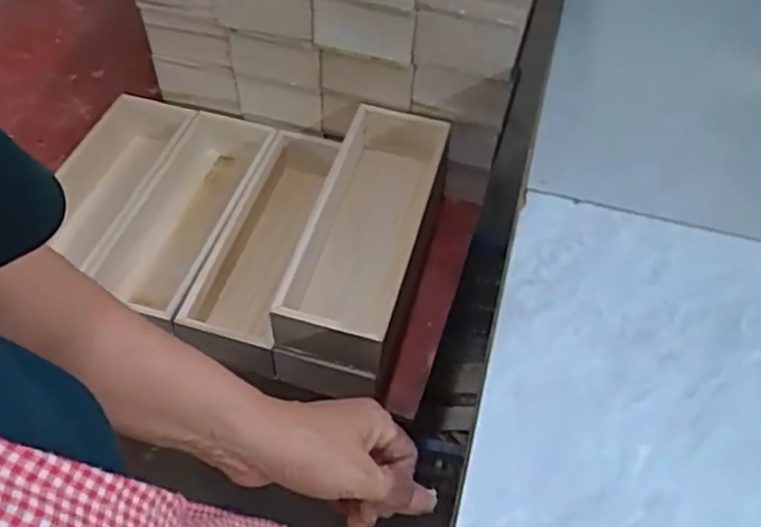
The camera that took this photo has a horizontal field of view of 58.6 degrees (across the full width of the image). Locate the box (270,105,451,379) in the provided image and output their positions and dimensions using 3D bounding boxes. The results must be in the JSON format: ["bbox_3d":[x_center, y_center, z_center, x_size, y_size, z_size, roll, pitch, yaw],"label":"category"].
[{"bbox_3d":[-0.010,-0.033,0.689,0.099,0.095,0.292,14,54,7],"label":"box"}]

